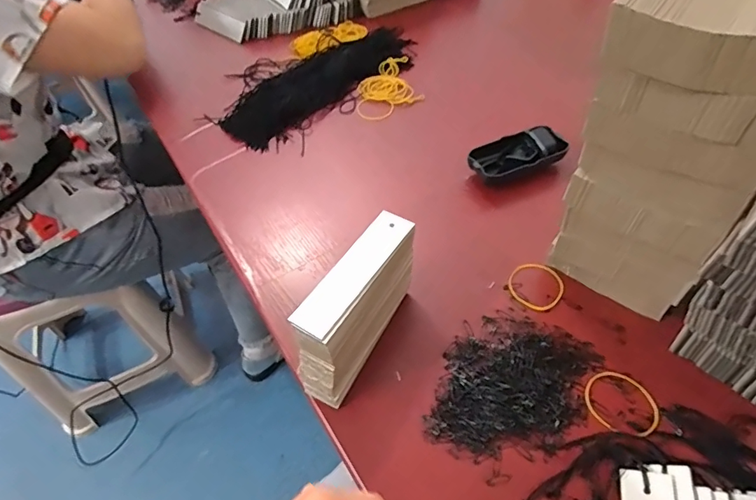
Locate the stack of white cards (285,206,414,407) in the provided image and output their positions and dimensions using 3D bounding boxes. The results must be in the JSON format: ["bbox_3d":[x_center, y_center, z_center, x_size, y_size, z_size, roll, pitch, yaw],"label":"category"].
[{"bbox_3d":[-0.017,0.046,0.387,0.038,0.083,0.136,23,55,20],"label":"stack of white cards"}]

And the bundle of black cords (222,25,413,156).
[{"bbox_3d":[-0.077,-0.252,0.678,0.130,0.018,0.331,34,59,27],"label":"bundle of black cords"}]

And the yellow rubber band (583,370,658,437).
[{"bbox_3d":[0.192,0.120,0.370,0.048,0.004,0.055,-36,57,-25],"label":"yellow rubber band"}]

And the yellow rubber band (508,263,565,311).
[{"bbox_3d":[0.150,0.033,0.445,0.048,0.006,0.054,32,57,27],"label":"yellow rubber band"}]

